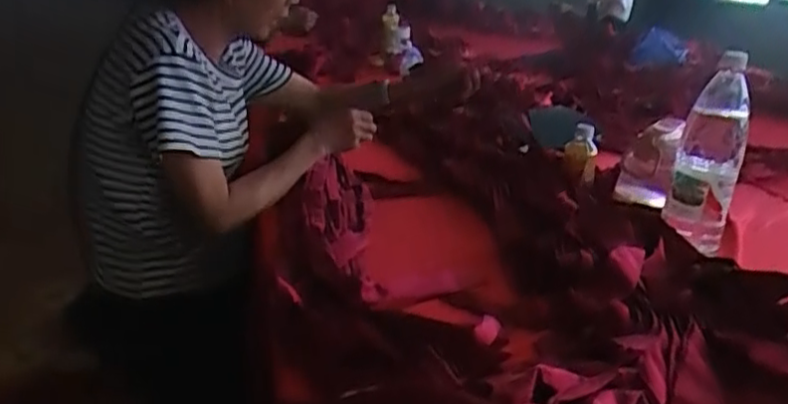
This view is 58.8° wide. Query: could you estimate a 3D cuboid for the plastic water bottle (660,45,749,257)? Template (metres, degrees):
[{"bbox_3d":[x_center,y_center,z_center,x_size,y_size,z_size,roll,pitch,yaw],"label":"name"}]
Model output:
[{"bbox_3d":[0.466,-0.071,1.026,0.086,0.272,0.070,13,22,21],"label":"plastic water bottle"}]

